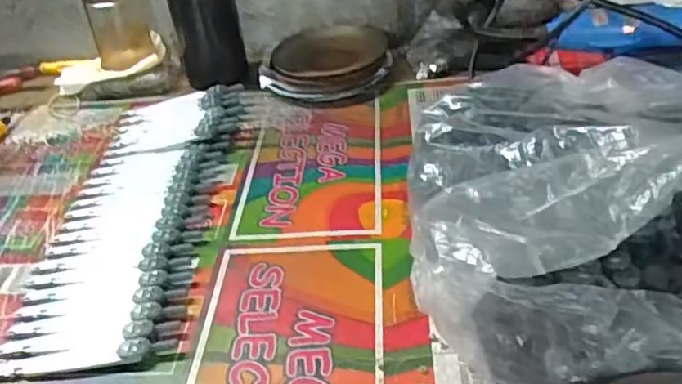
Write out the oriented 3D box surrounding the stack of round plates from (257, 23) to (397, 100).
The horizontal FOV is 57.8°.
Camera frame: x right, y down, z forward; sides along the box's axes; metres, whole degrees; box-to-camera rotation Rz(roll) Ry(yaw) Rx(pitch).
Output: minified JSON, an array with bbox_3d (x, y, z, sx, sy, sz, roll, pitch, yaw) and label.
[{"bbox_3d":[-0.009,-0.133,0.633,0.118,0.026,0.123,7,38,18],"label":"stack of round plates"}]

